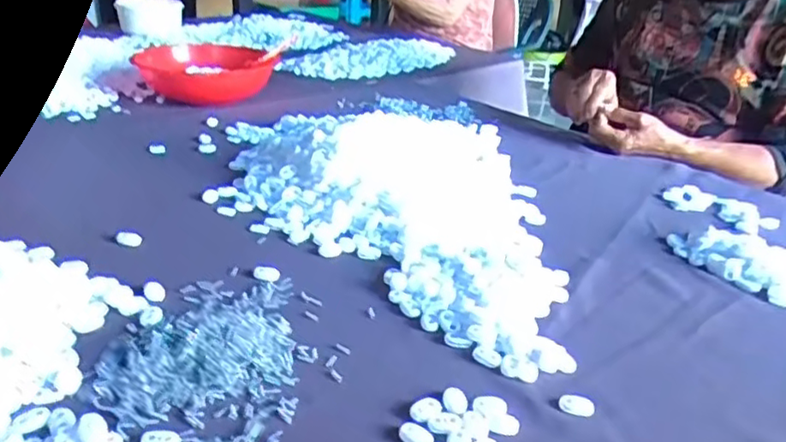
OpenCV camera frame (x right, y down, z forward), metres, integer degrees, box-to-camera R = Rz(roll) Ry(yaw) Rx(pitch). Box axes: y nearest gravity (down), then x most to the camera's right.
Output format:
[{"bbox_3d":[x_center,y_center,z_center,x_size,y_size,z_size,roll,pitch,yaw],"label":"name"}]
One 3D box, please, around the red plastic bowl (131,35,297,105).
[{"bbox_3d":[-0.320,-0.255,1.134,0.204,0.065,0.204,7,26,6],"label":"red plastic bowl"}]

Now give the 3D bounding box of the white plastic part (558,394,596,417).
[{"bbox_3d":[0.130,0.129,0.462,0.024,0.006,0.016,10,26,14],"label":"white plastic part"}]

